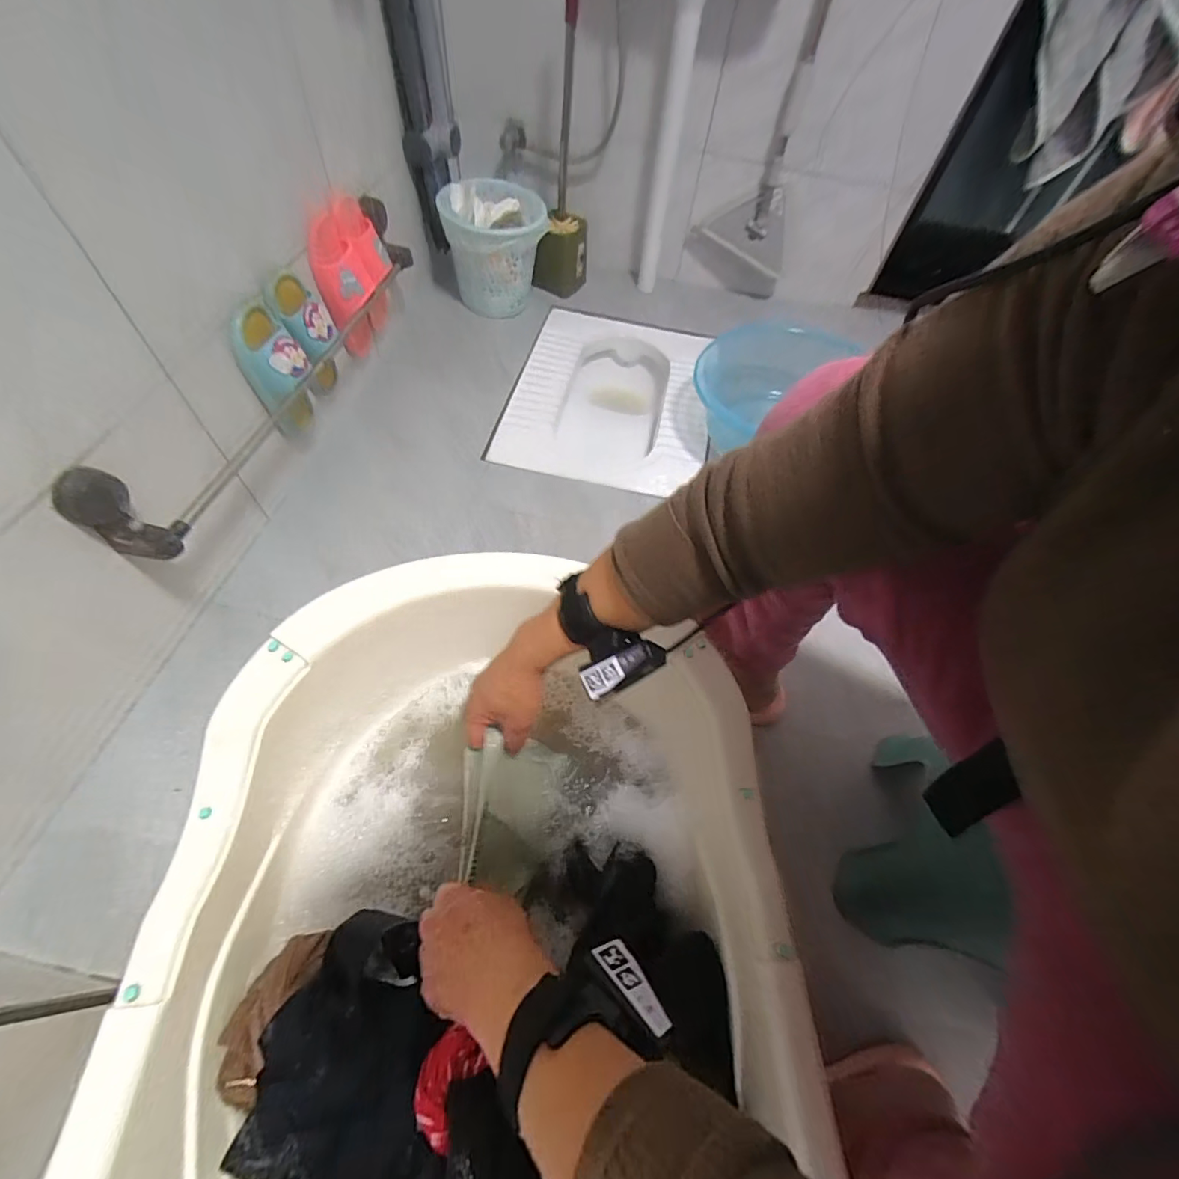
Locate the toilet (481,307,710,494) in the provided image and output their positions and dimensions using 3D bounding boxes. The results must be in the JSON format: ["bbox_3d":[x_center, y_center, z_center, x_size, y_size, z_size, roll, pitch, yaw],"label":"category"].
[{"bbox_3d":[0.052,-0.433,1.194,0.422,0.131,0.582,10,57,2],"label":"toilet"}]

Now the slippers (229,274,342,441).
[{"bbox_3d":[-0.457,-0.360,0.806,0.065,0.189,0.191,7,57,0],"label":"slippers"}]

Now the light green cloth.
[{"bbox_3d":[-0.082,0.219,0.525,0.094,0.106,0.141,10,57,2],"label":"light green cloth"}]

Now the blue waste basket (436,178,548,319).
[{"bbox_3d":[-0.216,-0.786,1.193,0.227,0.224,0.230,-3,58,-6],"label":"blue waste basket"}]

